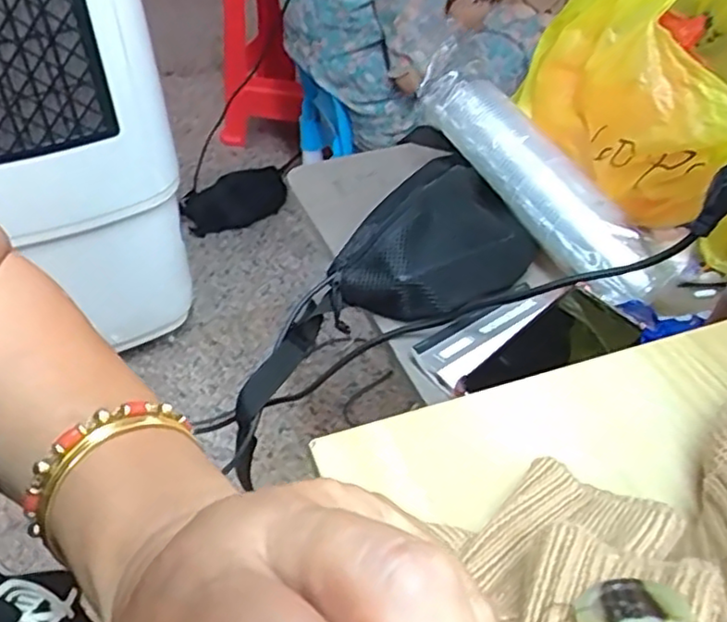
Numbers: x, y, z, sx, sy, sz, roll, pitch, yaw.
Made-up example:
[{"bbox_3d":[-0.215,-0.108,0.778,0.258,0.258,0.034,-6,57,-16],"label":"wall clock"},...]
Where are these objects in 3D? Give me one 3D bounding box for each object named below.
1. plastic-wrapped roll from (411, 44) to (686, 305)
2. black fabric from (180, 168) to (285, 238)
[{"bbox_3d":[0.151,-0.135,0.646,0.062,0.055,0.338,-22,60,-22],"label":"plastic-wrapped roll"},{"bbox_3d":[-0.306,-0.265,1.635,0.251,0.075,0.120,-18,45,-19],"label":"black fabric"}]

